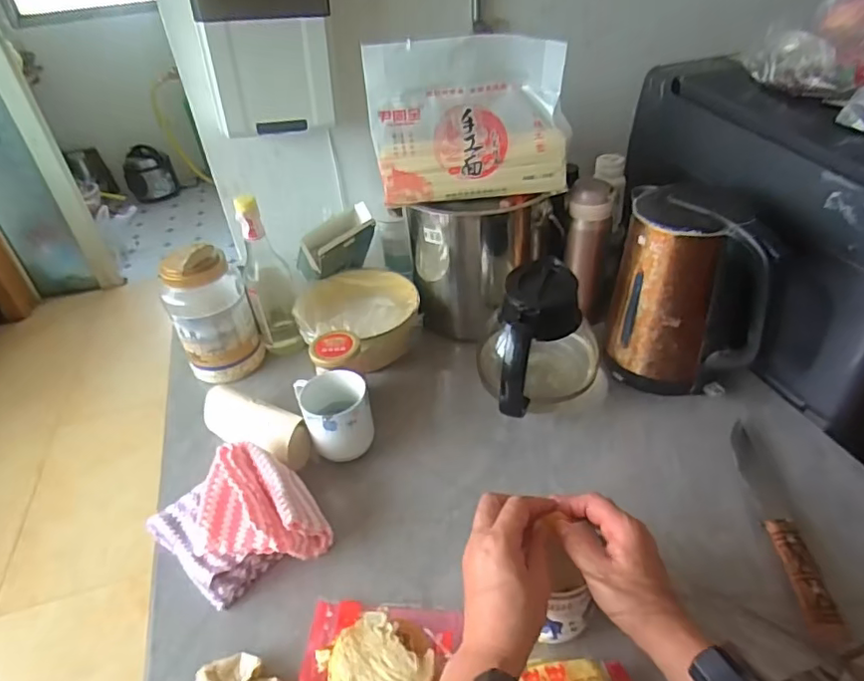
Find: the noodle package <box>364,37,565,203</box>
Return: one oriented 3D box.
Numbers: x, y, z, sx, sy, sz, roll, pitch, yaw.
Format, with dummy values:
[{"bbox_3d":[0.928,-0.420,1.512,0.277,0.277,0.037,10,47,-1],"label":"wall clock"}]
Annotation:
[{"bbox_3d":[0.044,-0.266,0.681,0.230,0.174,0.060,-4,39,2],"label":"noodle package"}]

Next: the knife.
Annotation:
[{"bbox_3d":[0.353,0.183,0.570,0.032,0.014,0.252,0,39,6],"label":"knife"}]

